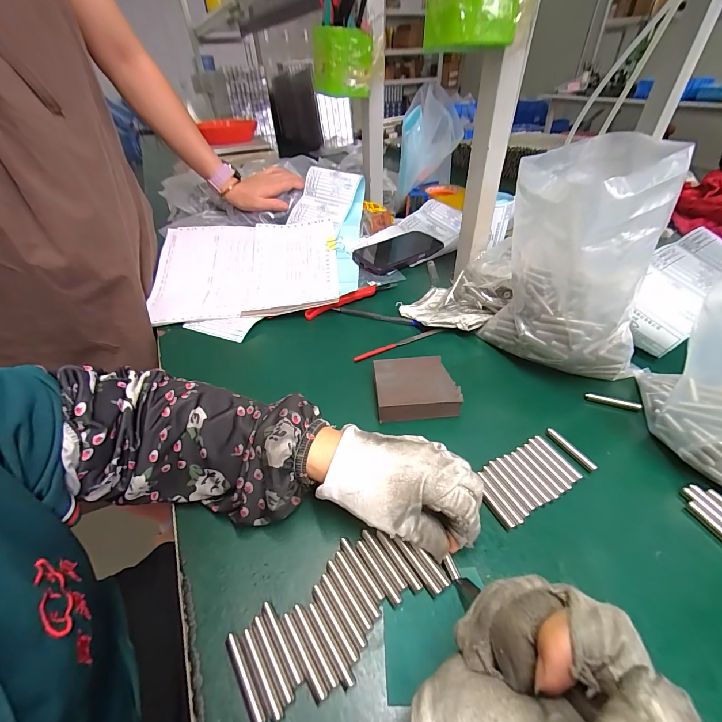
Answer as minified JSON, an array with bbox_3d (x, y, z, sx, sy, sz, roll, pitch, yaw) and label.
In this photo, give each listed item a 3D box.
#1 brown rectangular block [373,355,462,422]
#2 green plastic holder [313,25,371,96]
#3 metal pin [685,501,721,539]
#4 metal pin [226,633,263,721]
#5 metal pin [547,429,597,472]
[{"bbox_3d":[0.055,0.028,0.364,0.079,0.026,0.068,-4,42,-3],"label":"brown rectangular block"},{"bbox_3d":[-0.028,-0.465,0.542,0.088,0.079,0.070,-2,42,-1],"label":"green plastic holder"},{"bbox_3d":[0.267,0.127,0.255,0.006,0.006,0.049,-13,41,-15],"label":"metal pin"},{"bbox_3d":[-0.068,0.184,0.200,0.006,0.008,0.046,-26,48,-25],"label":"metal pin"},{"bbox_3d":[0.189,0.079,0.312,0.007,0.005,0.048,-18,42,-21],"label":"metal pin"}]

